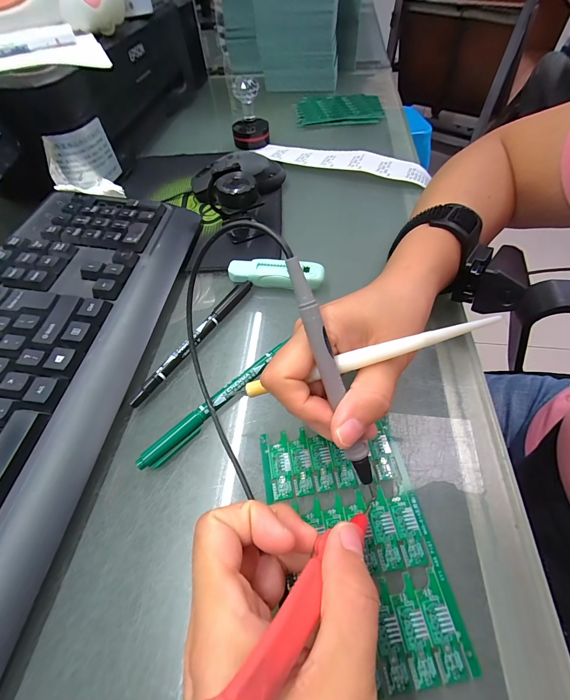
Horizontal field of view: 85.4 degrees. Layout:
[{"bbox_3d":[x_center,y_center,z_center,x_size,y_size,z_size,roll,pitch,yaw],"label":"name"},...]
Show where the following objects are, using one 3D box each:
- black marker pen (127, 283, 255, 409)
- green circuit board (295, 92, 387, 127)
[{"bbox_3d":[-0.072,-0.010,0.252,0.010,0.014,0.136,27,61,20],"label":"black marker pen"},{"bbox_3d":[0.087,-0.396,0.503,0.135,0.009,0.105,-1,55,3],"label":"green circuit board"}]

